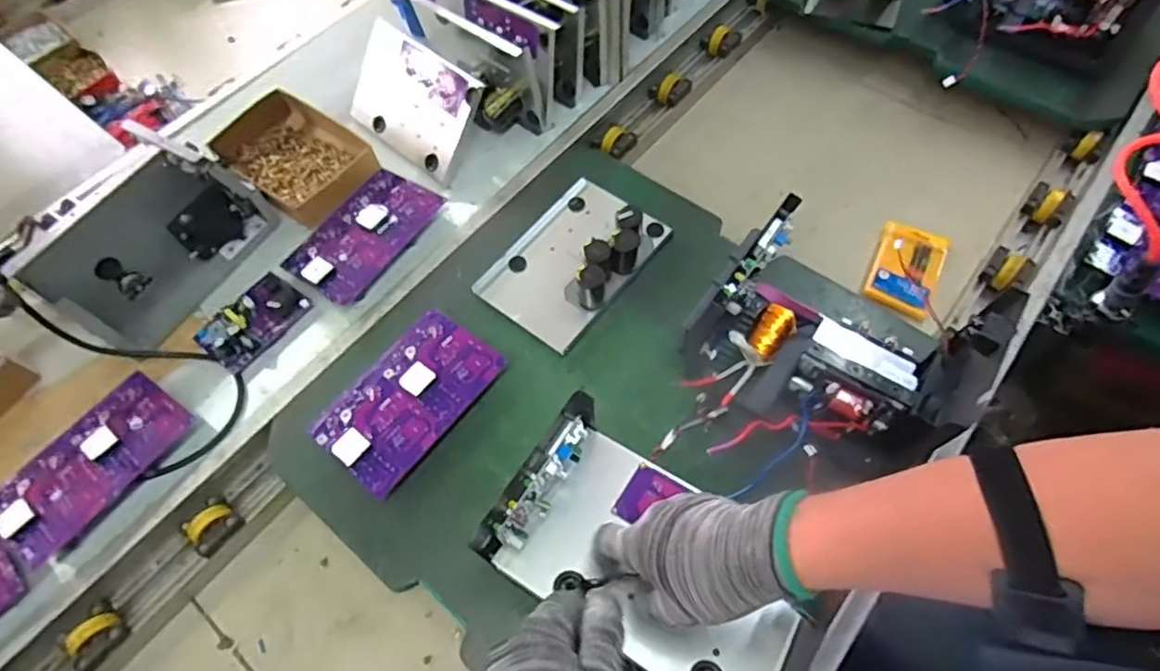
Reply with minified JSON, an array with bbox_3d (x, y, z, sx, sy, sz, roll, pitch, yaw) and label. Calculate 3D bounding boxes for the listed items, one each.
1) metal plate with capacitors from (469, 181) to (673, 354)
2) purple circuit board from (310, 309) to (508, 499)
[{"bbox_3d":[-0.010,-0.109,0.781,0.156,0.055,0.228,35,69,19],"label":"metal plate with capacitors"},{"bbox_3d":[-0.192,0.066,0.703,0.127,0.013,0.197,33,69,23],"label":"purple circuit board"}]

